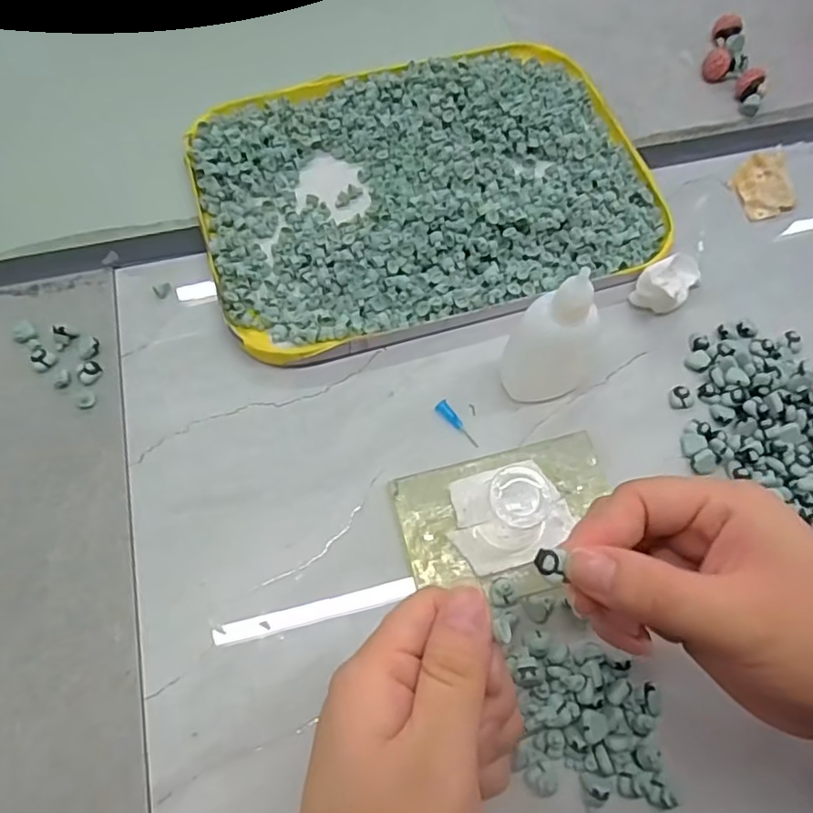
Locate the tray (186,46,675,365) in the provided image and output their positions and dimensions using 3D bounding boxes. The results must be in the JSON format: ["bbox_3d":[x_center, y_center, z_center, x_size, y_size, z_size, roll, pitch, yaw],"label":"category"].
[{"bbox_3d":[0.012,-0.140,0.369,0.268,0.027,0.201,-15,67,-8],"label":"tray"}]

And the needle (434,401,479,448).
[{"bbox_3d":[0.028,0.009,0.313,0.006,0.004,0.030,-40,72,-18],"label":"needle"}]

